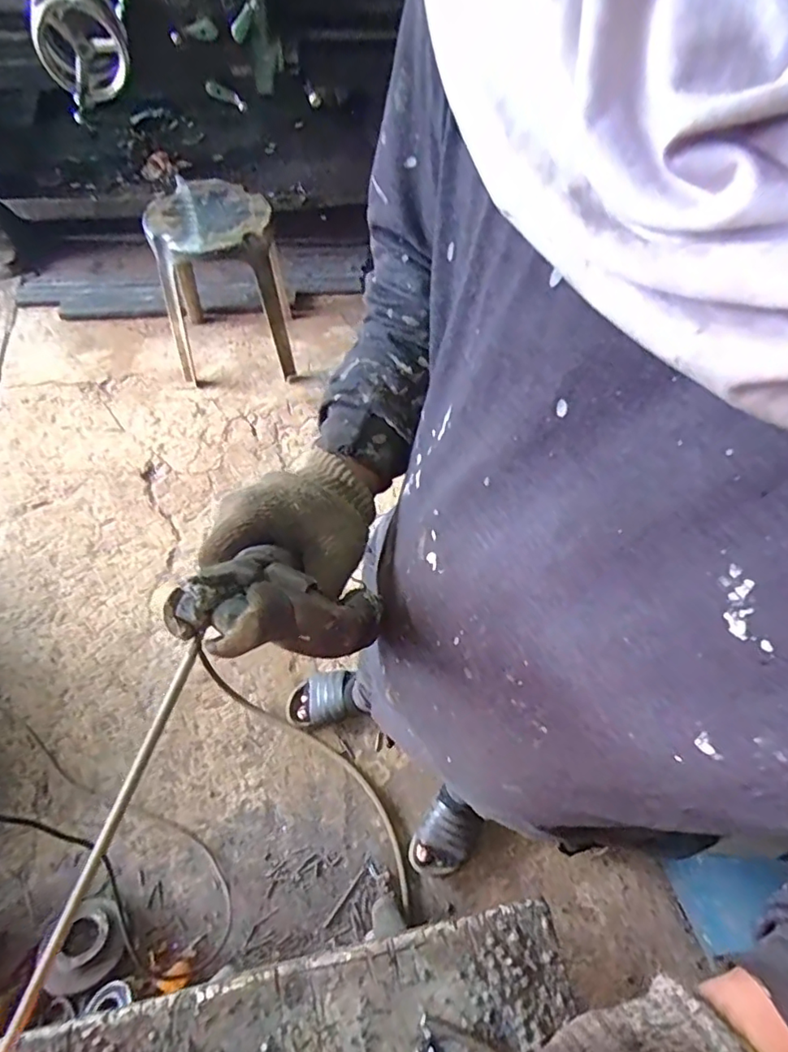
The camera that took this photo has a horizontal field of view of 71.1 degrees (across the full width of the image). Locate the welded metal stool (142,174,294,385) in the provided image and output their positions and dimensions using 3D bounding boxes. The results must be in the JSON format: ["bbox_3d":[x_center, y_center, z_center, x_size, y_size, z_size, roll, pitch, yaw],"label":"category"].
[{"bbox_3d":[-0.503,-0.728,1.613,0.332,0.397,0.441,-12,59,-12],"label":"welded metal stool"}]

